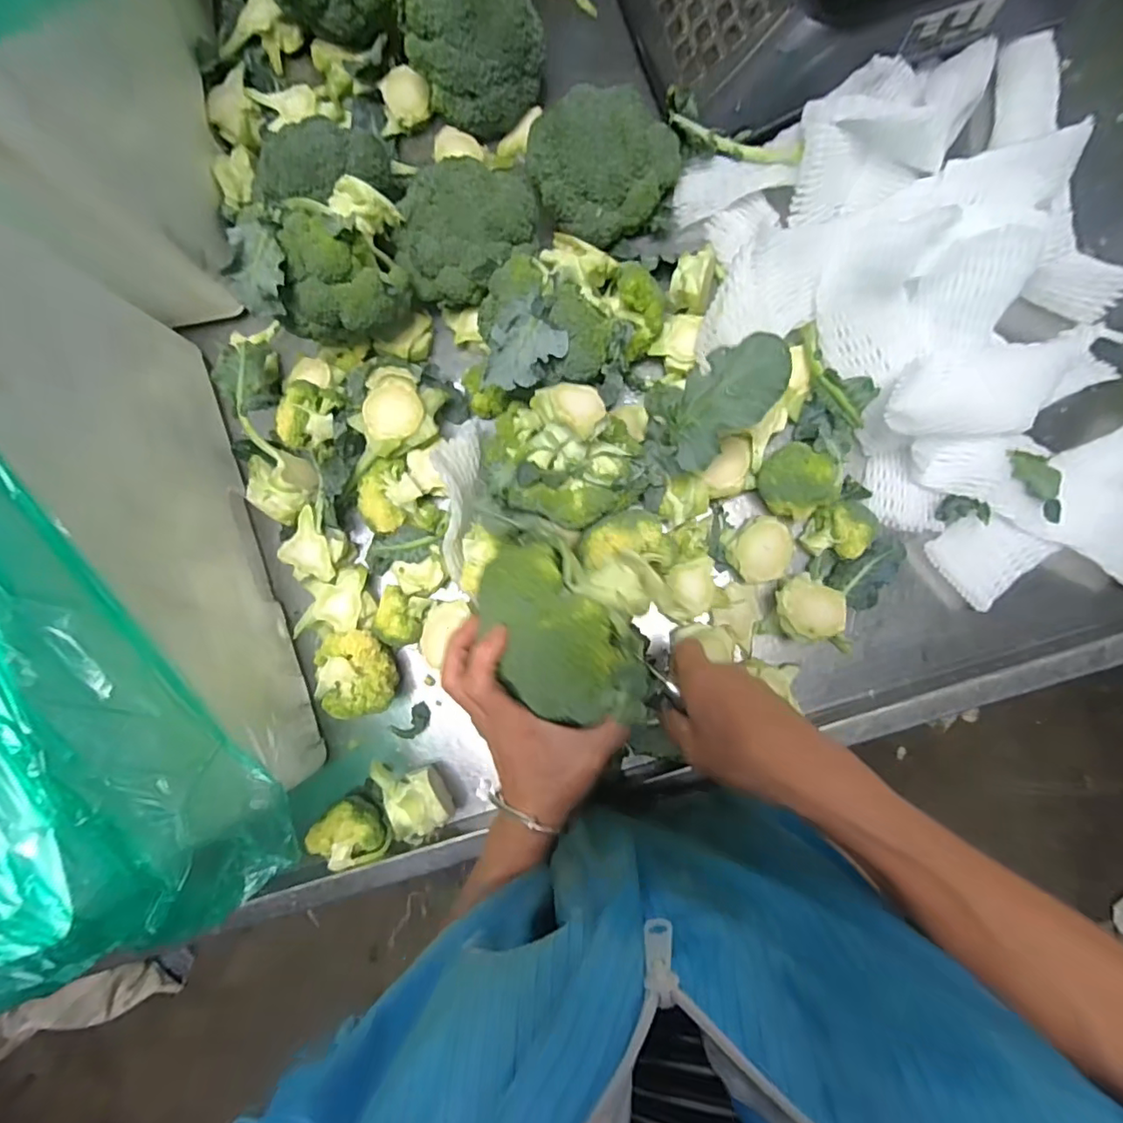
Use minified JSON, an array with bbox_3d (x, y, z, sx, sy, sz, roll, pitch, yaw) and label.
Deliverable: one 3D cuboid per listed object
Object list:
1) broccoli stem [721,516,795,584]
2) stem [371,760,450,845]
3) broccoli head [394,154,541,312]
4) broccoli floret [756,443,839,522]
[{"bbox_3d":[0.165,-0.009,0.471,0.051,0.024,0.052,0,88,3],"label":"broccoli stem"},{"bbox_3d":[-0.122,0.201,0.476,0.052,0.052,0.068,-23,87,2],"label":"stem"},{"bbox_3d":[-0.081,-0.269,0.461,0.110,0.081,0.100,0,88,3],"label":"broccoli head"},{"bbox_3d":[0.193,-0.067,0.463,0.055,0.043,0.057,0,88,3],"label":"broccoli floret"}]

